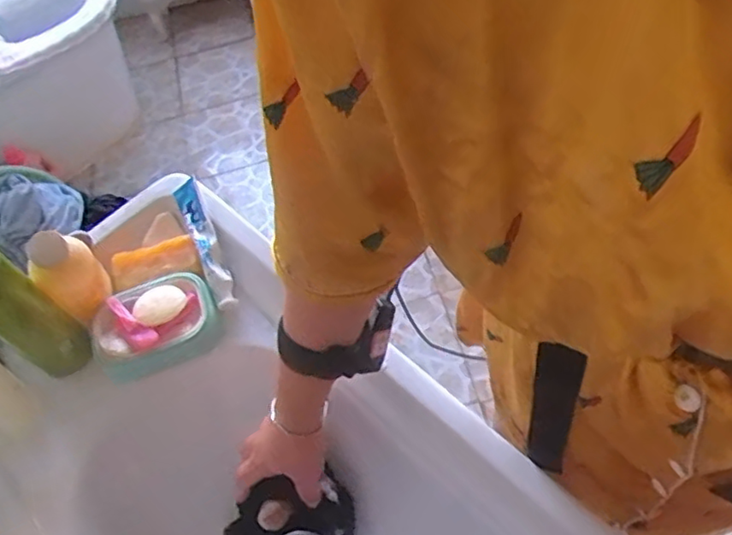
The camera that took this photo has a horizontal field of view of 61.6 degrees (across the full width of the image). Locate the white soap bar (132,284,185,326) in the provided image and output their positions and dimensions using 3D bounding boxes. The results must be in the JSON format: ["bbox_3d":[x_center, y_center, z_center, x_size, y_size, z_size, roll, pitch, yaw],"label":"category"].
[{"bbox_3d":[-0.234,0.042,0.692,0.056,0.017,0.050,-36,61,-17],"label":"white soap bar"}]

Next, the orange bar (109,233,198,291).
[{"bbox_3d":[-0.255,-0.009,0.734,0.097,0.009,0.051,-24,59,-10],"label":"orange bar"}]

